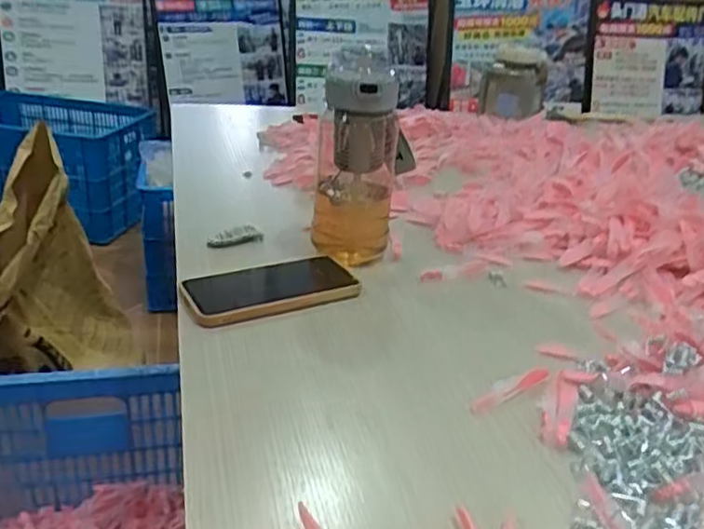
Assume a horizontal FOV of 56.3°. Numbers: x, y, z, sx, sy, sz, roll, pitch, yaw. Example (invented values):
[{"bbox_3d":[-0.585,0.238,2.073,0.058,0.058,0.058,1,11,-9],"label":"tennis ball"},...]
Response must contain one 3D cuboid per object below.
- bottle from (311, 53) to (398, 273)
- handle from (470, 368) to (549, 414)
[{"bbox_3d":[0.004,-0.109,0.676,0.084,0.194,0.090,4,27,2],"label":"bottle"},{"bbox_3d":[0.123,0.094,0.505,0.084,0.005,0.016,-18,34,-34],"label":"handle"}]

